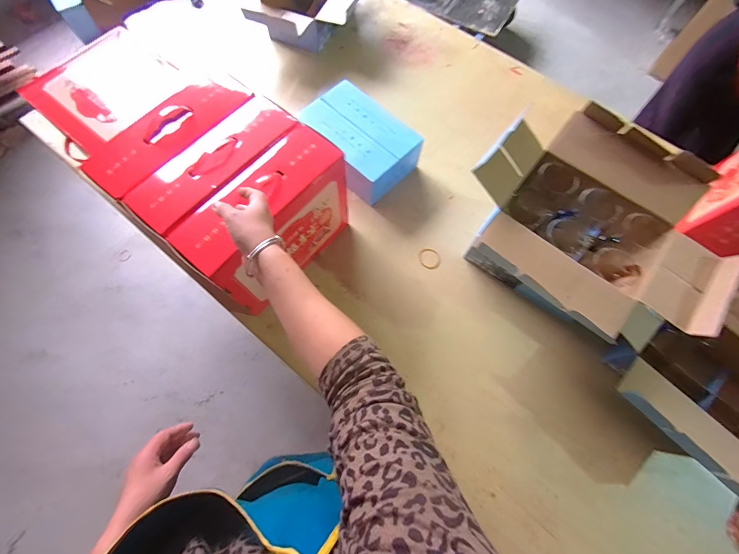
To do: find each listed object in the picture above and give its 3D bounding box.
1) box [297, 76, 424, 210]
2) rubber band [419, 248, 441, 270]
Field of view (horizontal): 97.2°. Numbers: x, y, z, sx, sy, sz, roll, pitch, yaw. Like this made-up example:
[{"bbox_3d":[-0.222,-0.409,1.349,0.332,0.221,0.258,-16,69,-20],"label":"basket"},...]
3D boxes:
[{"bbox_3d":[-0.028,-0.378,0.901,0.191,0.107,0.299,-42,76,-15],"label":"box"},{"bbox_3d":[0.158,-0.048,0.860,0.052,0.012,0.064,-17,71,-8],"label":"rubber band"}]

